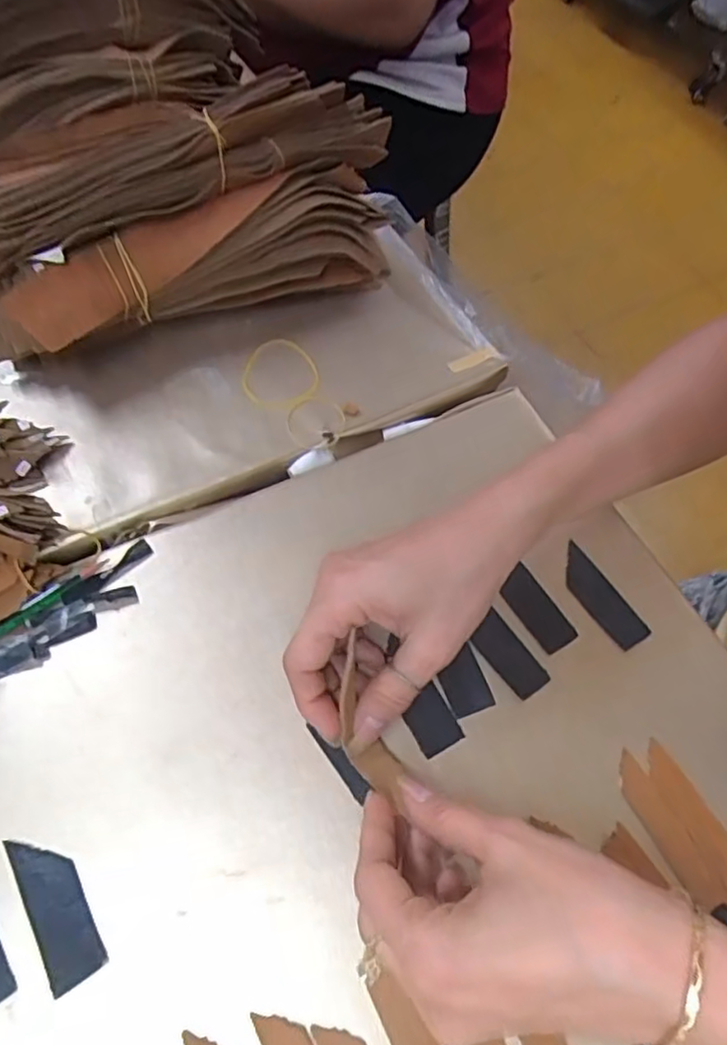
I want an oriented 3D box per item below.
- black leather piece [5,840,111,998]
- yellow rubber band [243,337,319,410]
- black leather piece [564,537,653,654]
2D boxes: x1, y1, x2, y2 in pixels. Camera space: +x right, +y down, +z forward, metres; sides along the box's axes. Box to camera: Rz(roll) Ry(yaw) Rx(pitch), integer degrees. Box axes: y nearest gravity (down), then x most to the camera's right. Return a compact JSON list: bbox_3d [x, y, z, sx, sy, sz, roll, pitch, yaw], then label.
[{"bbox_3d":[-0.131,0.162,0.278,0.022,0.004,0.063,-27,64,-18],"label":"black leather piece"},{"bbox_3d":[-0.057,-0.100,0.439,0.050,0.005,0.060,-23,63,-10],"label":"yellow rubber band"},{"bbox_3d":[0.132,0.040,0.365,0.023,0.004,0.062,-28,64,-18],"label":"black leather piece"}]

